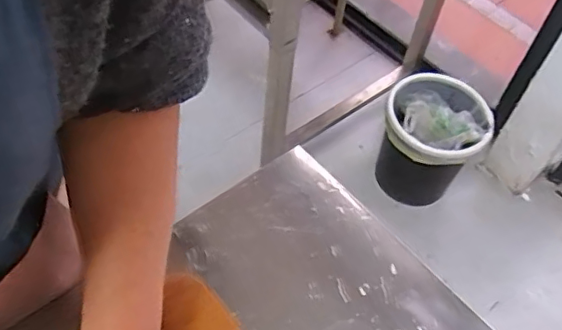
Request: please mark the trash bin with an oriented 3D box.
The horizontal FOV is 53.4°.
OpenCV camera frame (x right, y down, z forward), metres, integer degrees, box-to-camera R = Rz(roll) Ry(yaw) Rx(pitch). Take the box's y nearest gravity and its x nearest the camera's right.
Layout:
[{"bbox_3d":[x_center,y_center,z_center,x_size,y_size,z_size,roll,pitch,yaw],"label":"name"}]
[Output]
[{"bbox_3d":[0.381,-0.058,1.456,0.239,0.279,0.258,2,54,-3],"label":"trash bin"}]

